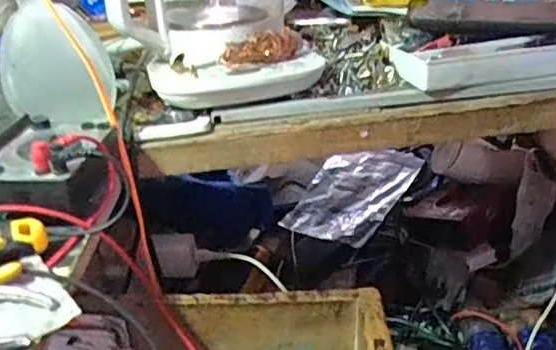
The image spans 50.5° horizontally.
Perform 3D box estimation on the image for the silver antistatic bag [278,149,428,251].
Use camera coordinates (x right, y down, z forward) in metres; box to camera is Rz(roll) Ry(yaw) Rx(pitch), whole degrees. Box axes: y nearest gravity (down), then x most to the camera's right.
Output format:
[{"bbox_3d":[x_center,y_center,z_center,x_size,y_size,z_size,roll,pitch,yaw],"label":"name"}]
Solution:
[{"bbox_3d":[0.114,0.028,0.900,0.135,0.018,0.193,18,52,31],"label":"silver antistatic bag"}]

